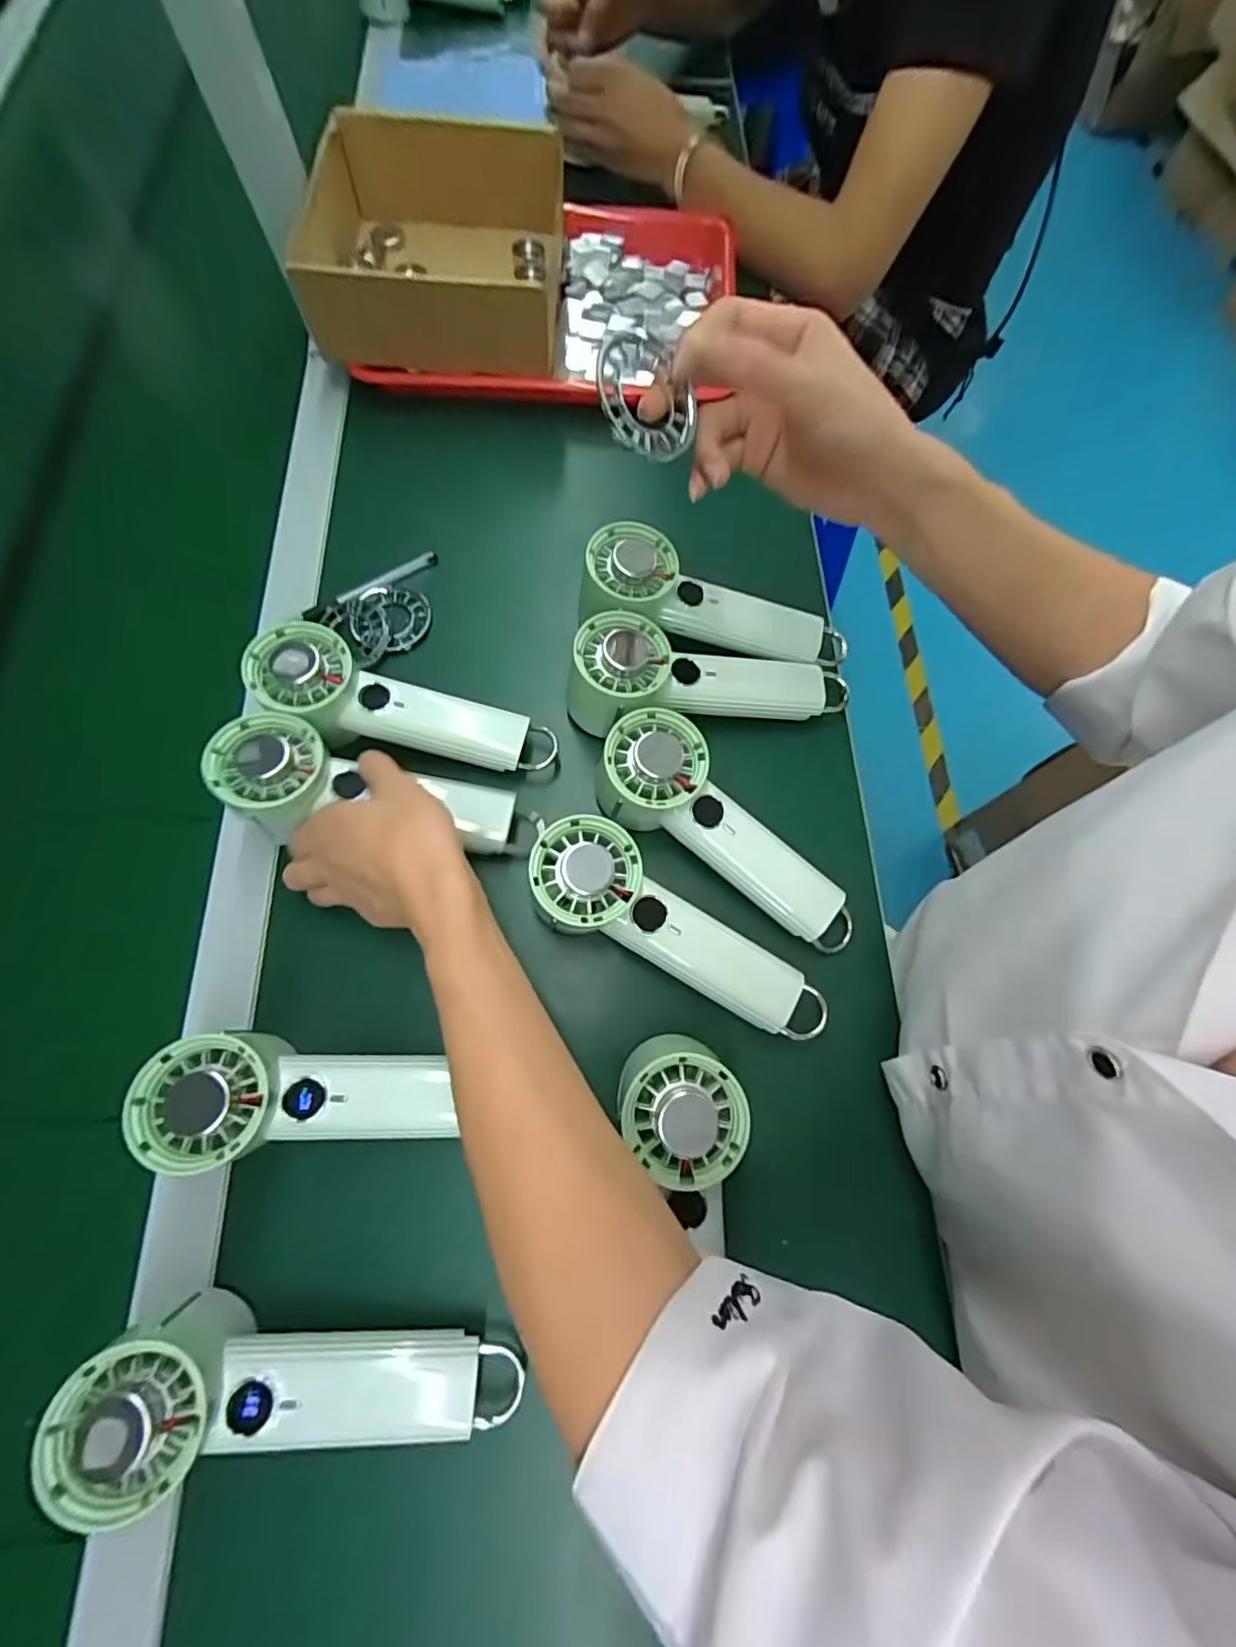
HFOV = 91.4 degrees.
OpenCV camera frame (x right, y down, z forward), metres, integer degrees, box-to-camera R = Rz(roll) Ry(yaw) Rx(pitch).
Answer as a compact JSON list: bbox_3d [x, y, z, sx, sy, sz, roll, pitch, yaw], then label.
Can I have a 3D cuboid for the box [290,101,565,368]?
[{"bbox_3d":[-0.158,-0.502,0.531,0.198,0.085,0.219,3,71,0],"label":"box"}]

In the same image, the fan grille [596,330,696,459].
[{"bbox_3d":[0.013,-0.213,0.302,0.053,0.008,0.060,-48,113,-25],"label":"fan grille"}]

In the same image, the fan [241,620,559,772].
[{"bbox_3d":[-0.140,-0.078,0.401,0.195,0.059,0.066,12,70,2],"label":"fan"}]

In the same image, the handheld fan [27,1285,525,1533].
[{"bbox_3d":[-0.153,0.278,0.292,0.197,0.056,0.065,10,69,-14],"label":"handheld fan"}]

